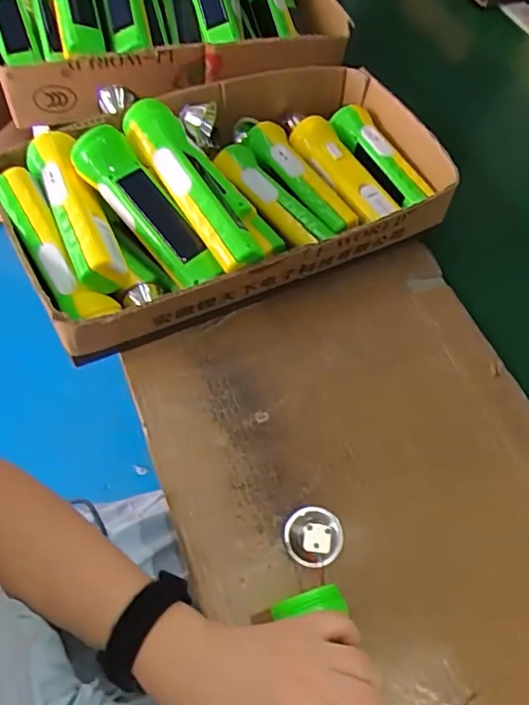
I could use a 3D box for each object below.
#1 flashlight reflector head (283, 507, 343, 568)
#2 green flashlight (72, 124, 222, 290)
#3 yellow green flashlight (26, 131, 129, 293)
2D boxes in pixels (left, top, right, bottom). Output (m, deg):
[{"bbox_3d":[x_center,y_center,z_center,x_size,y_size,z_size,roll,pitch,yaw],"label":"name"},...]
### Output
[{"bbox_3d":[0.039,0.139,0.431,0.045,0.030,0.042,2,57,-2],"label":"flashlight reflector head"},{"bbox_3d":[-0.102,-0.123,0.494,0.042,0.033,0.161,-39,90,-24],"label":"green flashlight"},{"bbox_3d":[-0.166,-0.128,0.493,0.044,0.043,0.160,-23,74,-17],"label":"yellow green flashlight"}]

